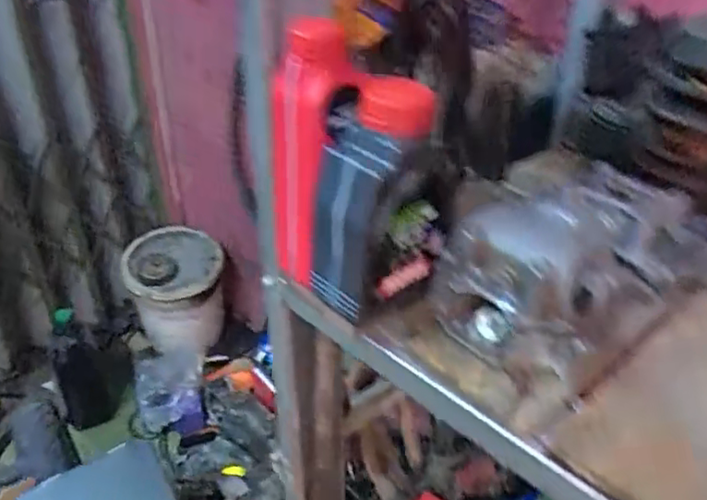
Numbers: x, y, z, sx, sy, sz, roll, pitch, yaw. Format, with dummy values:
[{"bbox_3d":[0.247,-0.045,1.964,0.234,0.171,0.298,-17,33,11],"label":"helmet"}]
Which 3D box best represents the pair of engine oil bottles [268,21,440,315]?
[{"bbox_3d":[-0.003,-0.080,0.565,0.128,0.233,0.187,-5,34,-9],"label":"pair of engine oil bottles"}]

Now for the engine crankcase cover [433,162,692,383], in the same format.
[{"bbox_3d":[0.187,0.014,0.545,0.207,0.096,0.117,-20,39,-28],"label":"engine crankcase cover"}]

